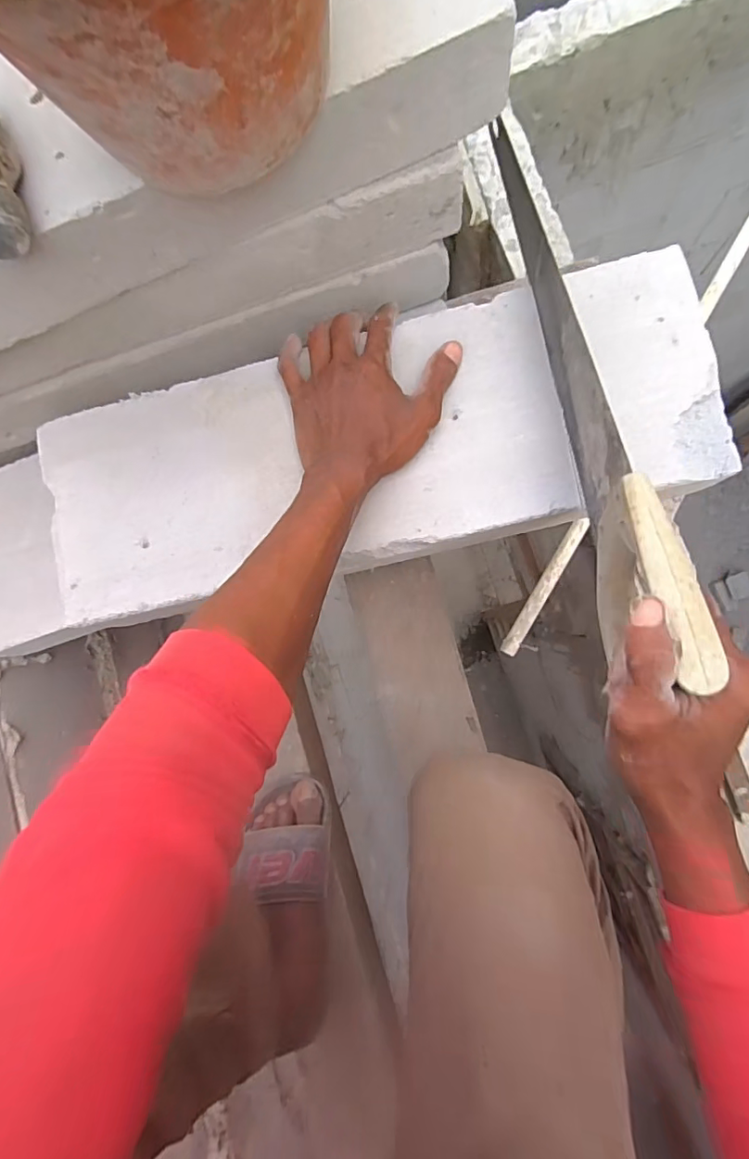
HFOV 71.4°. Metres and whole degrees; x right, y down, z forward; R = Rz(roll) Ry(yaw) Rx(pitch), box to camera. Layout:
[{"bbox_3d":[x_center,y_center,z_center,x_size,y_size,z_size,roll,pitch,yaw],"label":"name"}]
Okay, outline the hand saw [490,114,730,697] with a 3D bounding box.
[{"bbox_3d":[0.148,-0.156,0.395,0.037,0.101,0.487,-8,67,7],"label":"hand saw"}]

